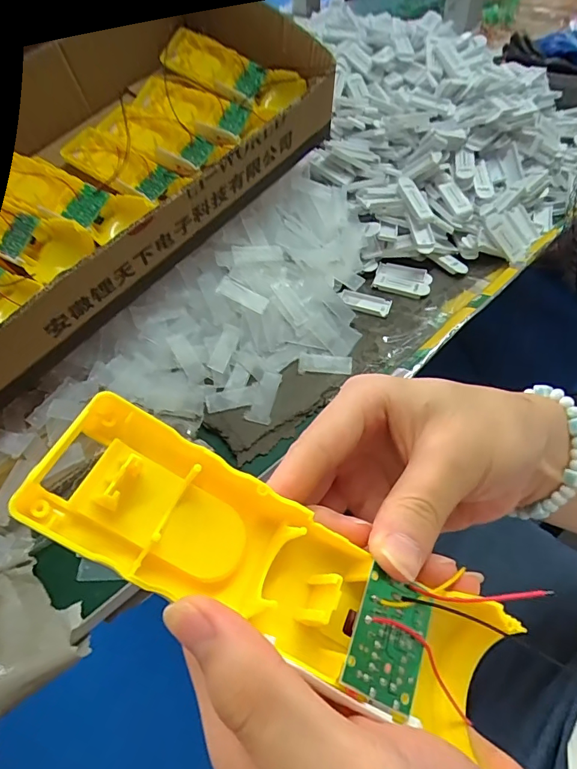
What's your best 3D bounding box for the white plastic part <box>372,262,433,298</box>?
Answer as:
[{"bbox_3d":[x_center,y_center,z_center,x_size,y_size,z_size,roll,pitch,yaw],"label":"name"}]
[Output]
[{"bbox_3d":[0.119,-0.110,0.469,0.057,0.007,0.042,12,53,13],"label":"white plastic part"}]

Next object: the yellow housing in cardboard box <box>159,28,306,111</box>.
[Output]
[{"bbox_3d":[-0.059,-0.307,0.444,0.177,0.038,0.043,33,60,26],"label":"yellow housing in cardboard box"}]

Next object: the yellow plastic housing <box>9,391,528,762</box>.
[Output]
[{"bbox_3d":[0.001,0.059,0.140,0.158,0.027,0.041,32,55,-8],"label":"yellow plastic housing"}]

